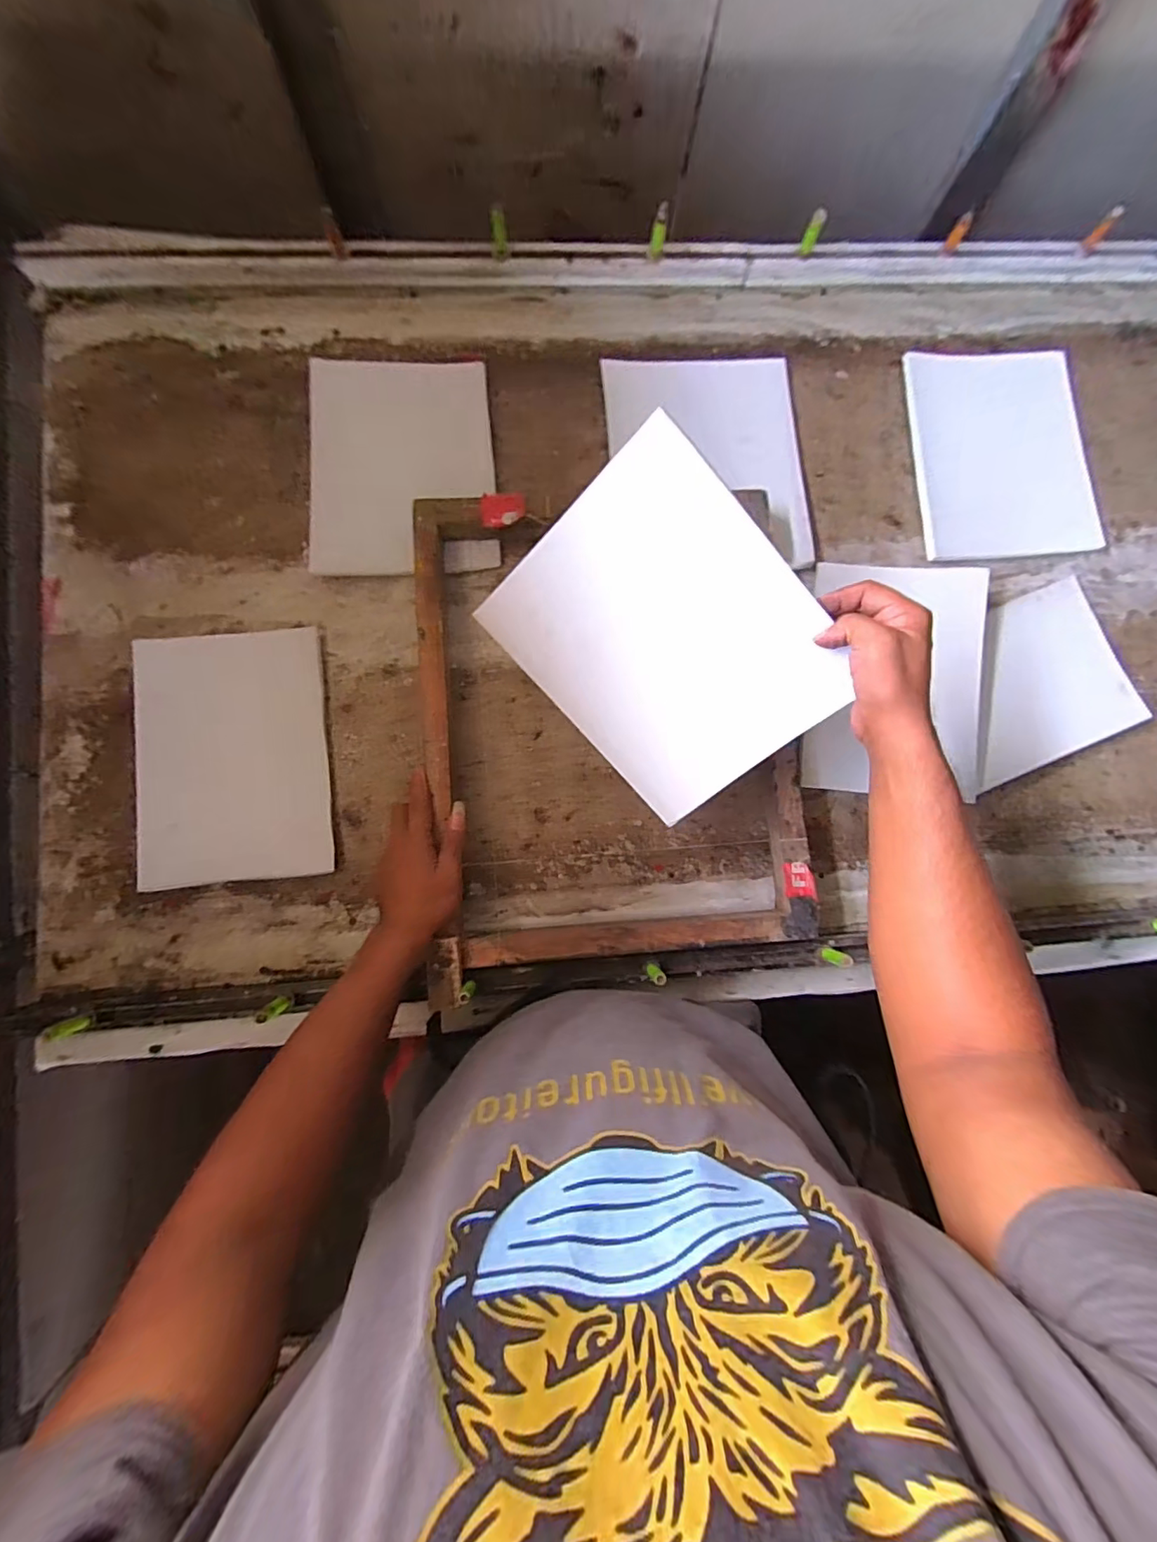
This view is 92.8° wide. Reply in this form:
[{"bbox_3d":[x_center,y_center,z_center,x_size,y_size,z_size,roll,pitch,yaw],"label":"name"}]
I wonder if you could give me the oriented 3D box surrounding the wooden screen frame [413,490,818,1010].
[{"bbox_3d":[0.036,-0.044,0.582,0.392,0.043,0.519,-4,85,-3],"label":"wooden screen frame"}]

